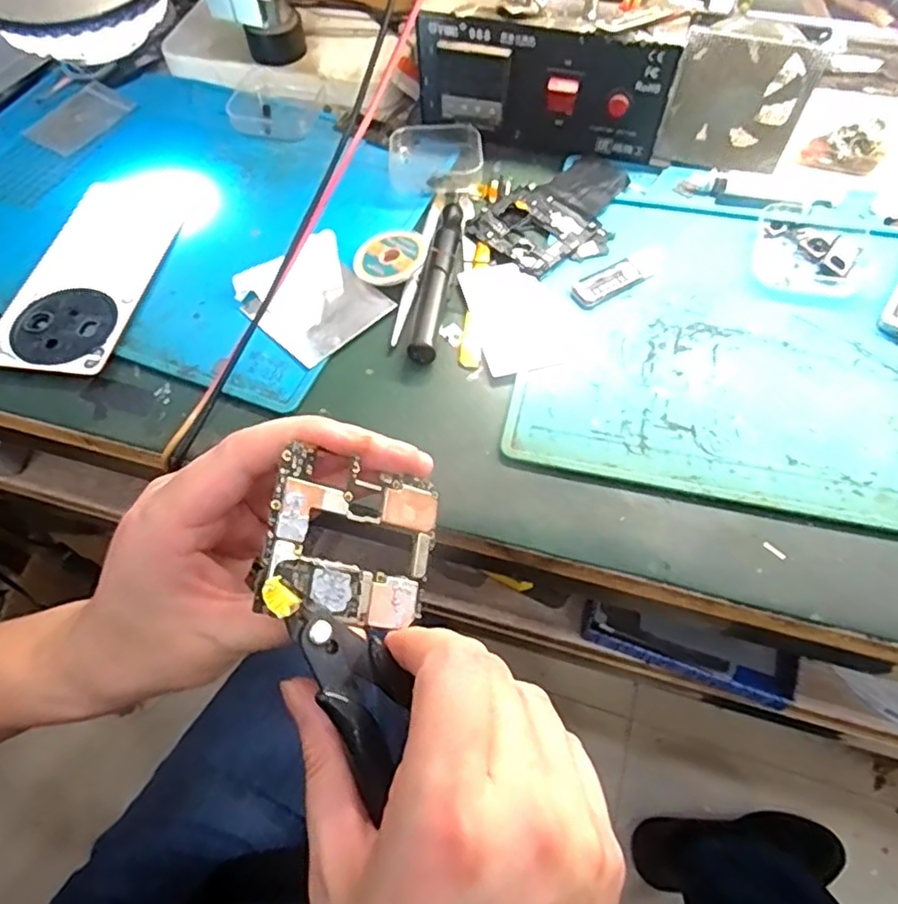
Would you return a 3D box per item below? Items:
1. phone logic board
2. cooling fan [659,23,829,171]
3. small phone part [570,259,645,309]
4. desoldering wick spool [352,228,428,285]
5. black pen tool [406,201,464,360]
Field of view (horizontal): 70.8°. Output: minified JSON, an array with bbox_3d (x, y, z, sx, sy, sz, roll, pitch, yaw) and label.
[{"bbox_3d":[-0.030,0.032,0.221,0.066,0.008,0.054,17,71,-37],"label":"phone logic board"},{"bbox_3d":[0.180,-0.217,0.396,0.080,0.080,0.019,10,62,8],"label":"cooling fan"},{"bbox_3d":[0.095,-0.102,0.381,0.046,0.004,0.020,-28,64,-12],"label":"small phone part"},{"bbox_3d":[-0.037,-0.120,0.391,0.043,0.013,0.043,-1,61,2],"label":"desoldering wick spool"},{"bbox_3d":[-0.005,-0.105,0.382,0.014,0.014,0.124,8,62,6],"label":"black pen tool"}]

